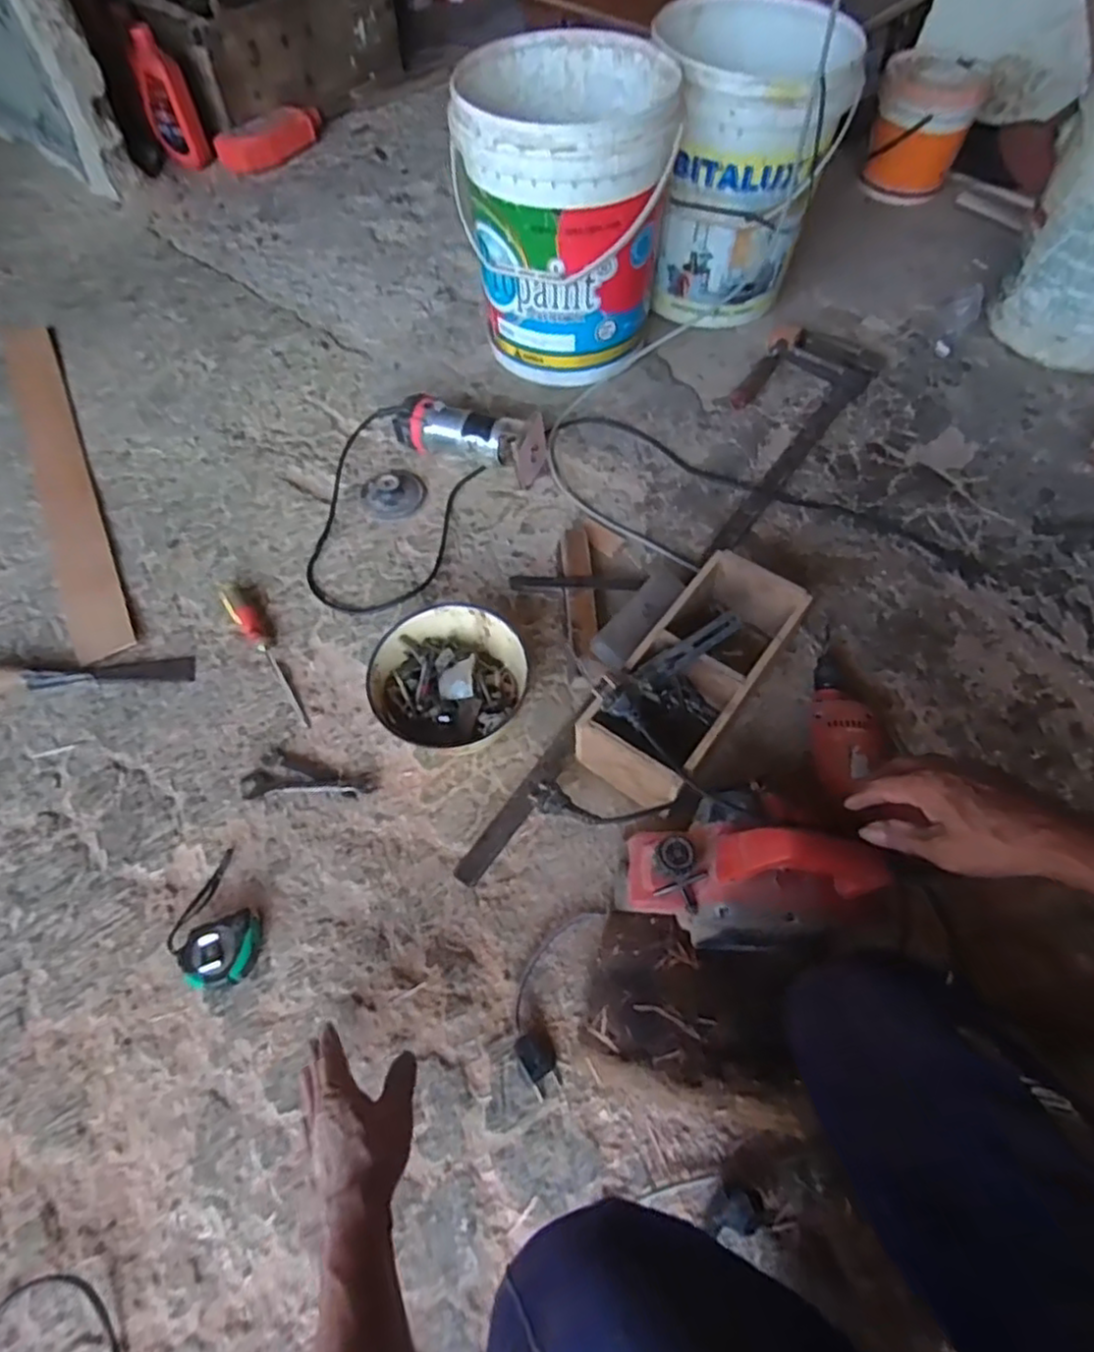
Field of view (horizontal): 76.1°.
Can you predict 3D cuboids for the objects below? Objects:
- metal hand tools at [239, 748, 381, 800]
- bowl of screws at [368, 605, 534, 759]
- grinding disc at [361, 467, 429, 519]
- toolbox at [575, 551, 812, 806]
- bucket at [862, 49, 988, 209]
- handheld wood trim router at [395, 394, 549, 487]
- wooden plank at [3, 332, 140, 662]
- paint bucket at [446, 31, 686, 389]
[{"bbox_3d":[-0.276,0.118,0.821,0.152,0.008,0.058,4,60,2],"label":"metal hand tools"},{"bbox_3d":[-0.114,0.009,0.829,0.180,0.076,0.175,0,60,0],"label":"bowl of screws"},{"bbox_3d":[-0.225,-0.269,1.023,0.093,0.026,0.080,-16,61,-9],"label":"grinding disc"},{"bbox_3d":[0.168,0.000,0.814,0.133,0.110,0.296,33,65,17],"label":"toolbox"},{"bbox_3d":[0.738,-1.084,1.402,0.190,0.207,0.186,17,61,10],"label":"bucket"},{"bbox_3d":[-0.118,-0.351,1.043,0.235,0.078,0.078,14,61,8],"label":"handheld wood trim router"},{"bbox_3d":[-0.731,-0.311,1.052,0.080,0.012,0.731,-24,63,-14],"label":"wooden plank"},{"bbox_3d":[0.027,-0.685,1.070,0.304,0.364,0.296,3,60,2],"label":"paint bucket"}]

